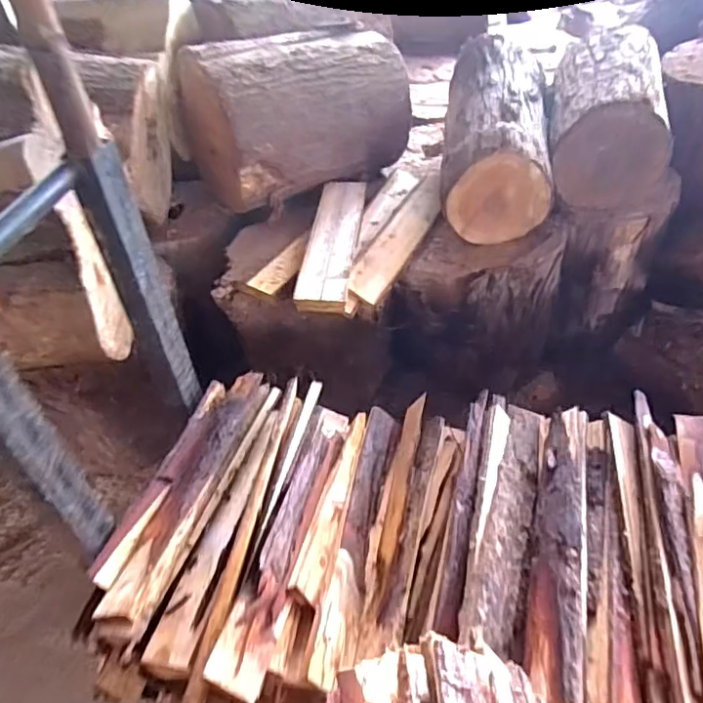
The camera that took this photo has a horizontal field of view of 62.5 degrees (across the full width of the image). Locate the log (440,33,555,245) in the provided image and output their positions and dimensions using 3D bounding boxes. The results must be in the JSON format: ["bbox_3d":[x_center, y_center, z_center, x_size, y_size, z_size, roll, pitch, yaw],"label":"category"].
[{"bbox_3d":[0.373,-0.576,1.480,0.259,0.240,0.554,3,65,8],"label":"log"}]

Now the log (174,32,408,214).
[{"bbox_3d":[-0.156,-0.680,1.603,0.539,0.328,0.380,-25,48,-20],"label":"log"}]

